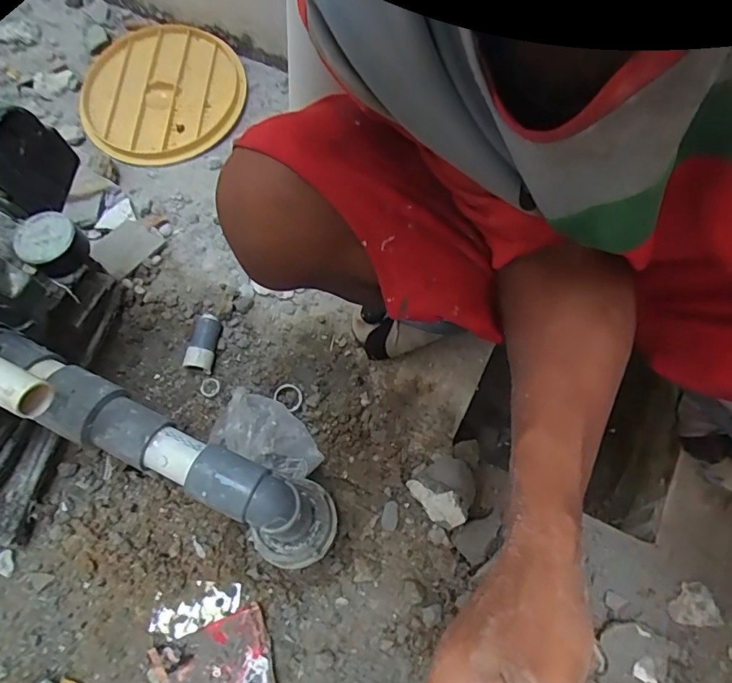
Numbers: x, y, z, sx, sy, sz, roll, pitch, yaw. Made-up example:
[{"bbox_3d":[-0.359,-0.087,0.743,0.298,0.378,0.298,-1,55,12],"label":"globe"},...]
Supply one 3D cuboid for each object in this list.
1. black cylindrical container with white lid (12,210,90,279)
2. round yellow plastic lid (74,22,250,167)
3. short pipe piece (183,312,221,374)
[{"bbox_3d":[-0.271,-0.083,0.434,0.056,0.029,0.049,30,70,14],"label":"black cylindrical container with white lid"},{"bbox_3d":[-0.322,-0.405,0.784,0.244,0.032,0.280,-20,67,-7],"label":"round yellow plastic lid"},{"bbox_3d":[-0.201,0.001,0.618,0.027,0.036,0.074,6,66,4],"label":"short pipe piece"}]

